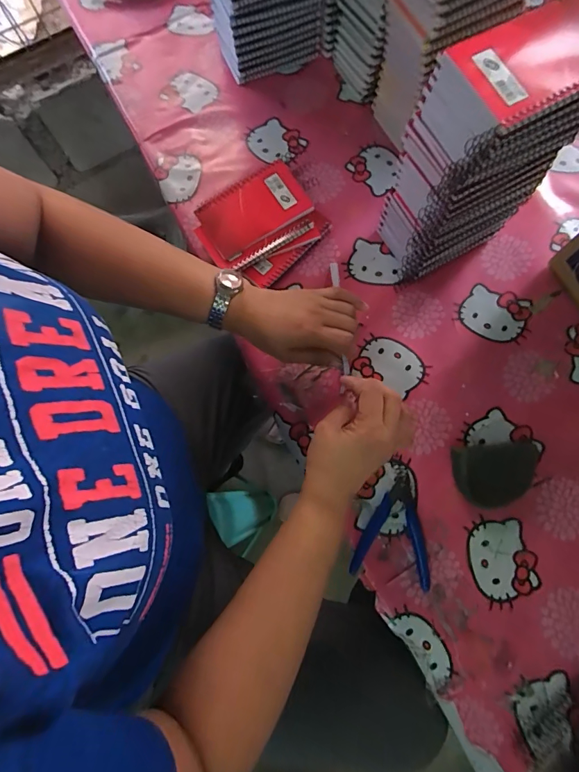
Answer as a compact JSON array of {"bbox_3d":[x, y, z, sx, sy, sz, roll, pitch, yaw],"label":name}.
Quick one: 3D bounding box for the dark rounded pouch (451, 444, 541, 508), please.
[{"bbox_3d":[0.234,0.099,0.444,0.100,0.025,0.065,-5,76,0],"label":"dark rounded pouch"}]

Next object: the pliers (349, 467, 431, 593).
[{"bbox_3d":[0.115,0.153,0.439,0.082,0.013,0.116,7,76,3],"label":"pliers"}]

